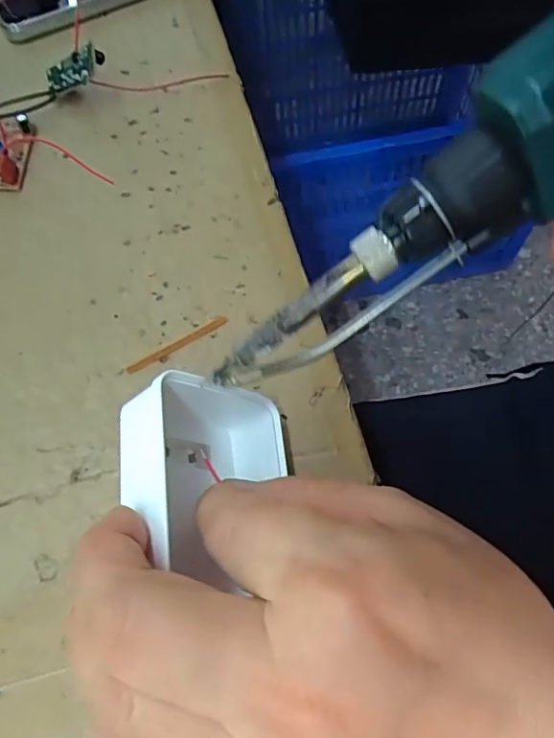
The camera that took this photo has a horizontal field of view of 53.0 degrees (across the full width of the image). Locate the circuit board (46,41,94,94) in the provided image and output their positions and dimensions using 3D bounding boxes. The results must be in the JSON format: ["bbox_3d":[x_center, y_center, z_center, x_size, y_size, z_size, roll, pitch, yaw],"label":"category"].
[{"bbox_3d":[-0.108,-0.155,0.289,0.041,0.004,0.017,6,102,38],"label":"circuit board"}]

